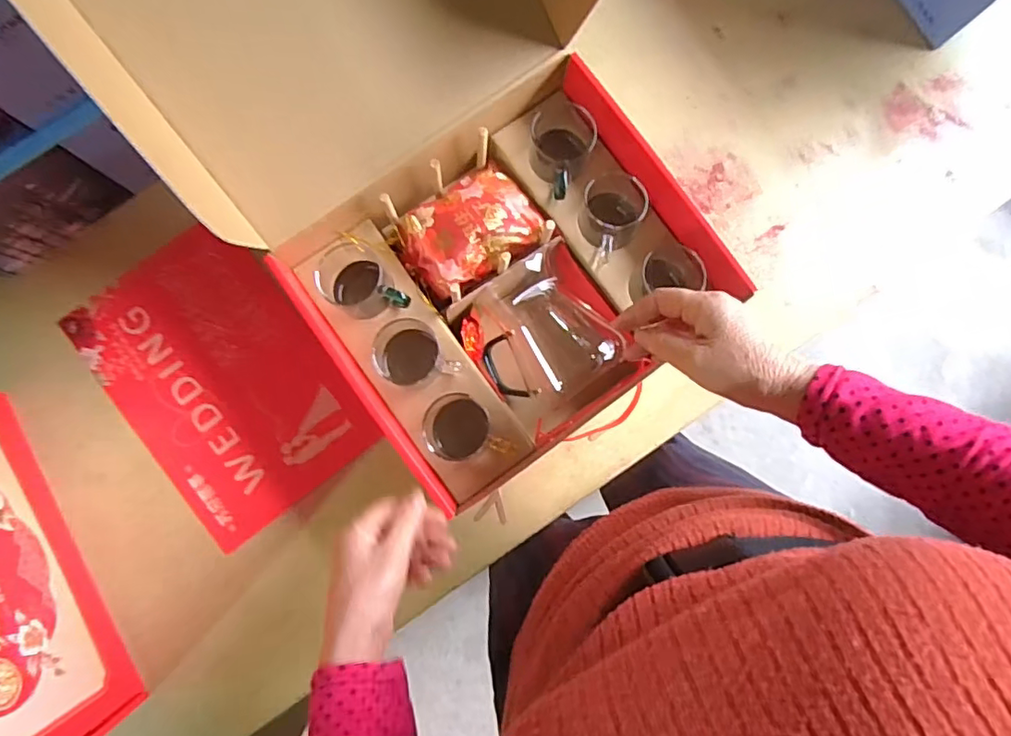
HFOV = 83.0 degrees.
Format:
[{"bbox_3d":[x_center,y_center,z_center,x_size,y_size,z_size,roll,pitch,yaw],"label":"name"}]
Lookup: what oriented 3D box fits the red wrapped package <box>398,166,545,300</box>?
[{"bbox_3d":[-0.034,-0.131,0.545,0.130,0.029,0.087,-38,88,-6],"label":"red wrapped package"}]

